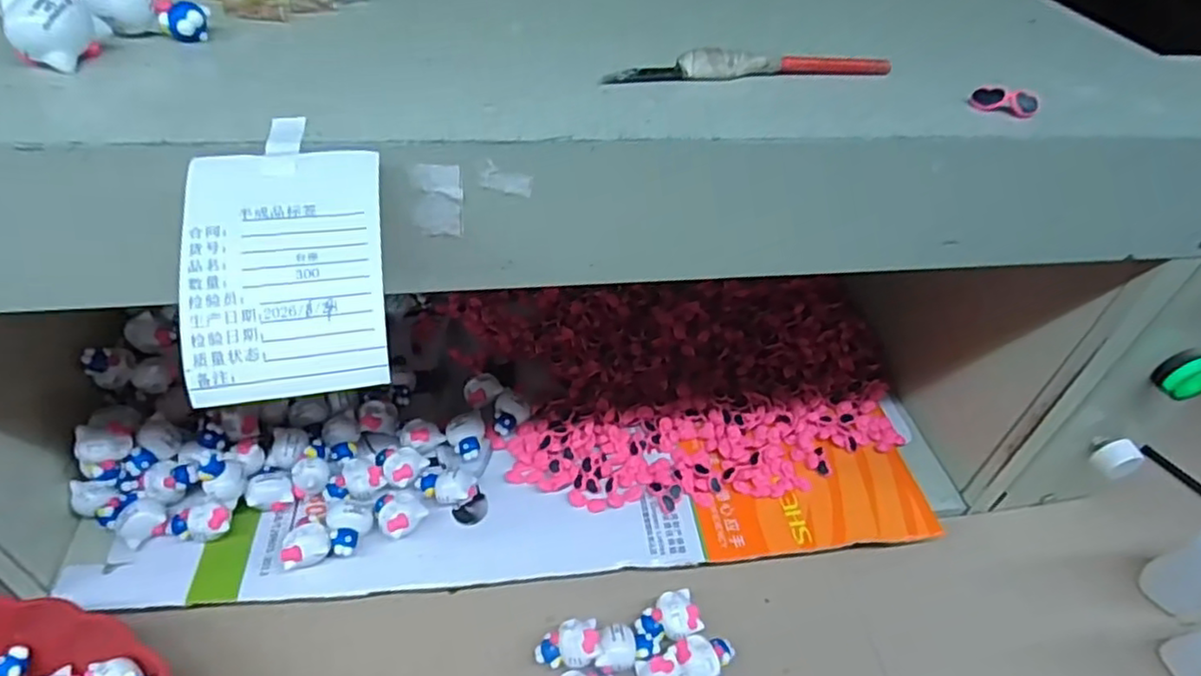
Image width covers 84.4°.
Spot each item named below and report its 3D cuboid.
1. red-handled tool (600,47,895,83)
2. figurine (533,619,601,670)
[{"bbox_3d":[0.059,-0.107,0.258,0.116,0.009,0.010,-6,45,-13],"label":"red-handled tool"},{"bbox_3d":[-0.018,0.168,0.362,0.033,0.021,0.025,4,44,-3],"label":"figurine"}]

